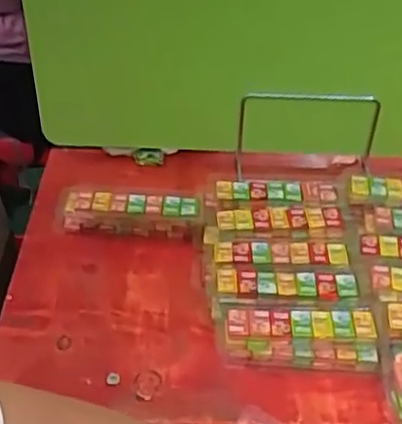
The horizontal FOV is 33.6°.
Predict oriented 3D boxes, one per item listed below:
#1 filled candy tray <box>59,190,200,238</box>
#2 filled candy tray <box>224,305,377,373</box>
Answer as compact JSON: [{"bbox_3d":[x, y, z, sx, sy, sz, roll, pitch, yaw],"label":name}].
[{"bbox_3d":[-0.070,-0.001,0.666,0.137,0.044,0.035,4,40,4],"label":"filled candy tray"},{"bbox_3d":[0.082,0.104,0.554,0.126,0.035,0.042,3,40,3],"label":"filled candy tray"}]

